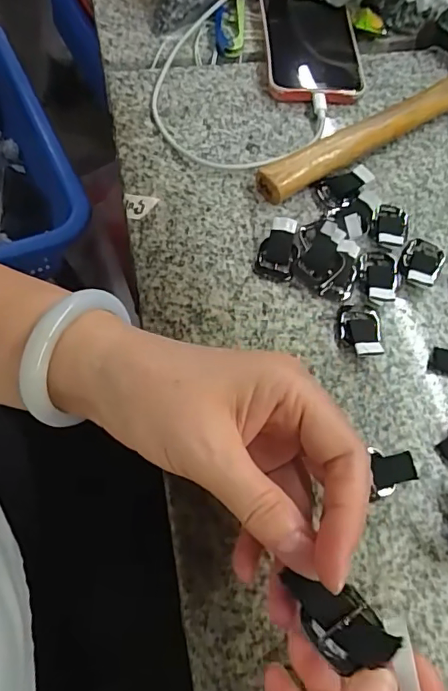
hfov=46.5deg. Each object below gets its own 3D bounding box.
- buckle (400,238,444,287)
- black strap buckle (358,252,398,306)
[{"bbox_3d":[0.127,-0.054,0.335,0.024,0.009,0.037,27,65,10],"label":"buckle"},{"bbox_3d":[0.097,-0.044,0.326,0.024,0.008,0.039,14,64,4],"label":"black strap buckle"}]

